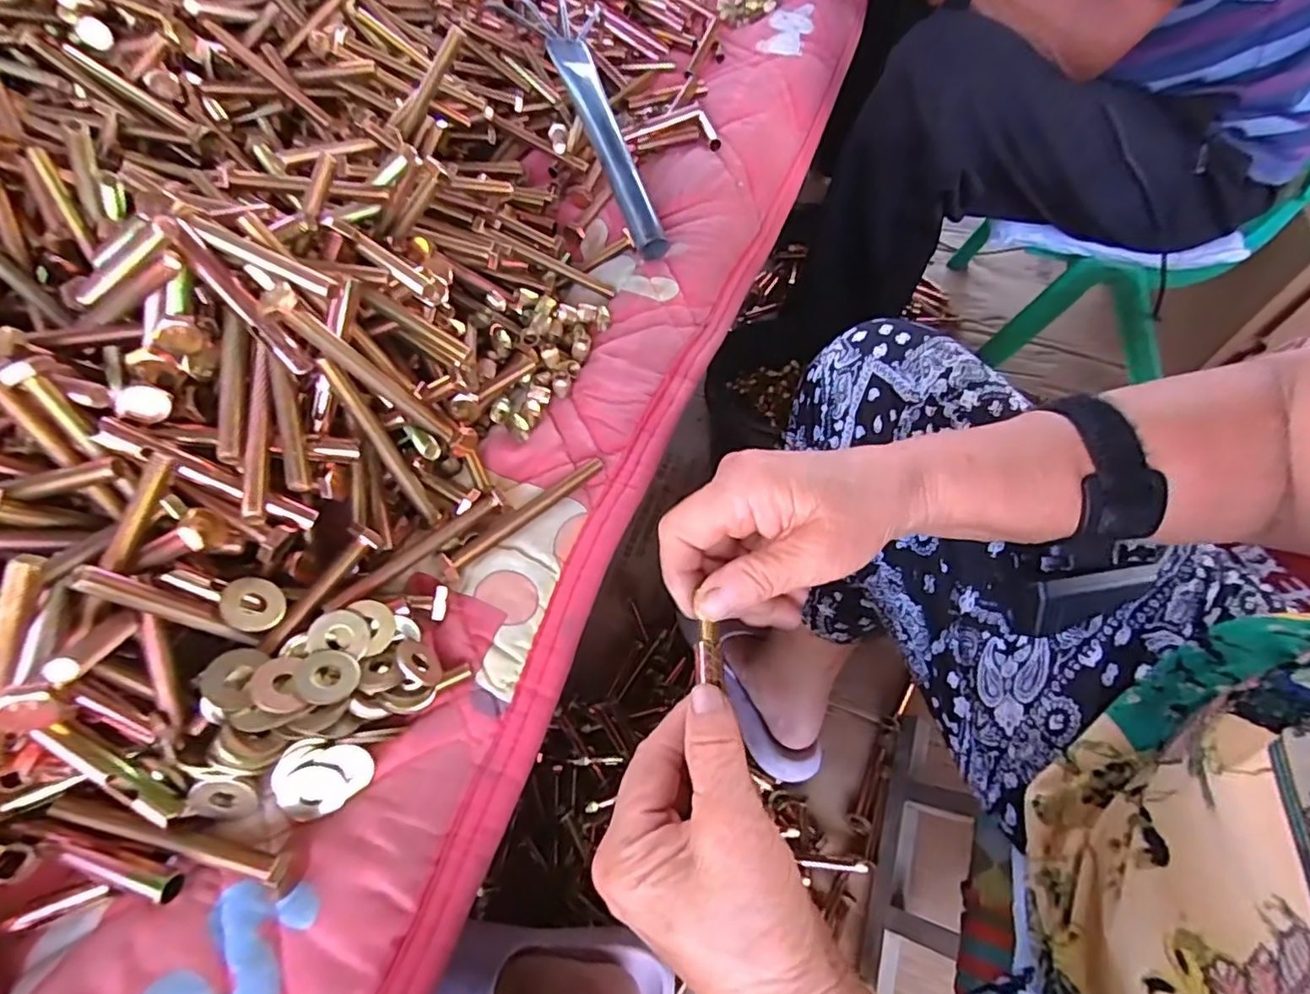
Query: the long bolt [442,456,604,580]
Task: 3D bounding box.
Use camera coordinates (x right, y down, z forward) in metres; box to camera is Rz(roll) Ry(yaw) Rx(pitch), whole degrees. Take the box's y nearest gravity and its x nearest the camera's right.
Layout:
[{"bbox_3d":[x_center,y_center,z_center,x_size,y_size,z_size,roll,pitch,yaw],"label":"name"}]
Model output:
[{"bbox_3d":[-0.070,0.009,0.329,0.103,0.008,0.011,-39,64,-20],"label":"long bolt"}]

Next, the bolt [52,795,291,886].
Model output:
[{"bbox_3d":[-0.191,0.135,0.240,0.103,0.008,0.010,10,58,8],"label":"bolt"}]

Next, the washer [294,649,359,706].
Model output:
[{"bbox_3d":[-0.138,0.075,0.256,0.024,0.004,0.024,-8,52,-44],"label":"washer"}]

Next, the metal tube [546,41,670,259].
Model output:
[{"bbox_3d":[-0.037,-0.278,0.475,0.033,0.022,0.214,-18,74,-9],"label":"metal tube"}]

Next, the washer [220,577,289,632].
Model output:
[{"bbox_3d":[-0.174,0.047,0.265,0.024,0.004,0.022,18,61,-36],"label":"washer"}]

